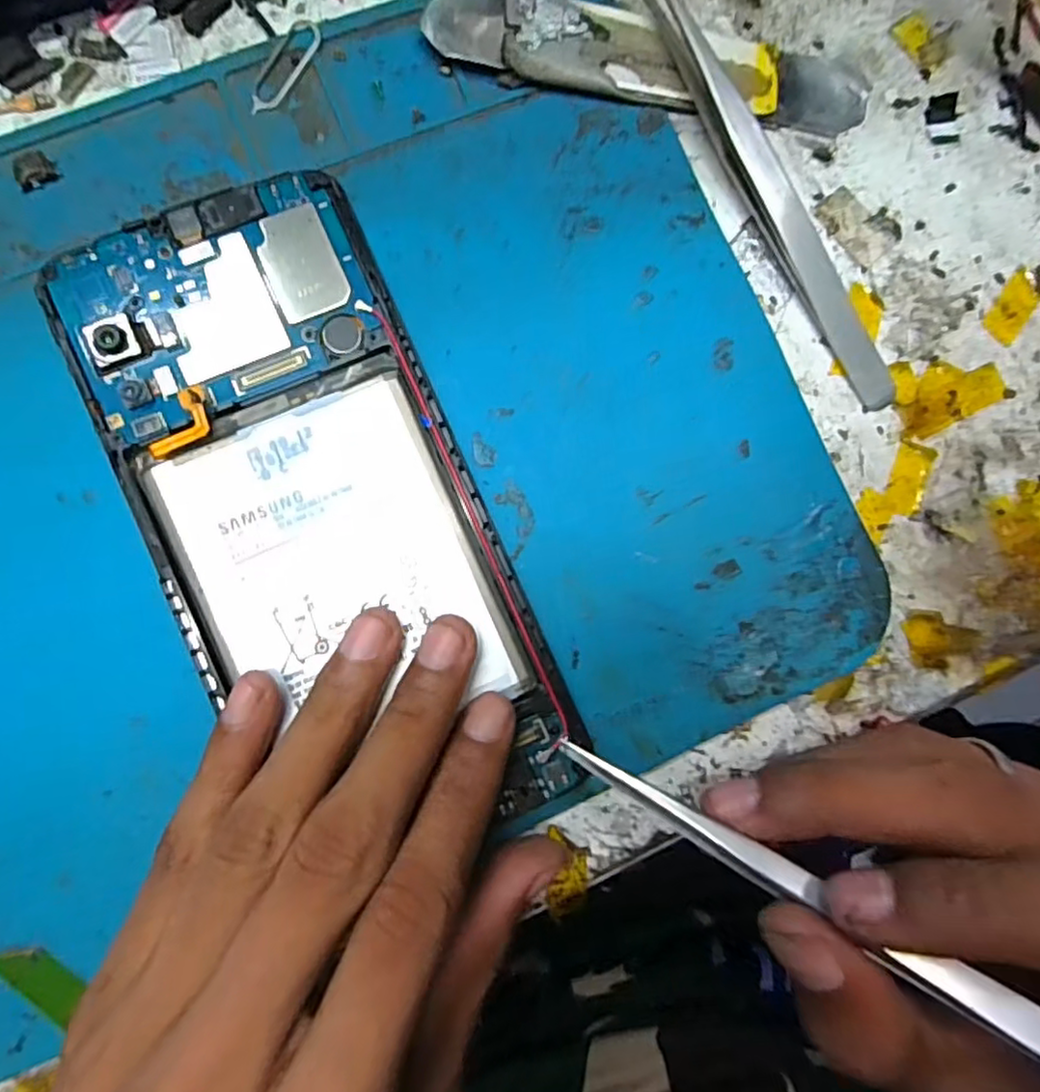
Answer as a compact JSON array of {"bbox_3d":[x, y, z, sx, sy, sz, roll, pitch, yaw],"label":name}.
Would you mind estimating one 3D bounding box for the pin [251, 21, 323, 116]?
[{"bbox_3d":[-0.058,-0.116,0.156,0.008,0.004,0.026,33,90,-11],"label":"pin"}]

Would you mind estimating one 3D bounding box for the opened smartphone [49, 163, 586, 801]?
[{"bbox_3d":[-0.046,-0.007,0.145,0.070,0.005,0.150,-23,89,-6],"label":"opened smartphone"}]

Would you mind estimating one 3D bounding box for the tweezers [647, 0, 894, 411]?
[{"bbox_3d":[0.061,-0.095,0.161,0.015,0.013,0.133,-29,90,-6],"label":"tweezers"}]

